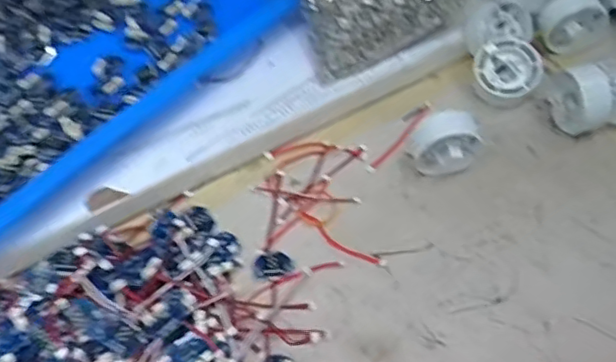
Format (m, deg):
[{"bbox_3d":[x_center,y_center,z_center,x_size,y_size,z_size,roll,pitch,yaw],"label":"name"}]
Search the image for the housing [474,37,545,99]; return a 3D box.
[{"bbox_3d":[0.163,-0.088,0.515,0.051,0.025,0.051,-4,74,13],"label":"housing"}]

